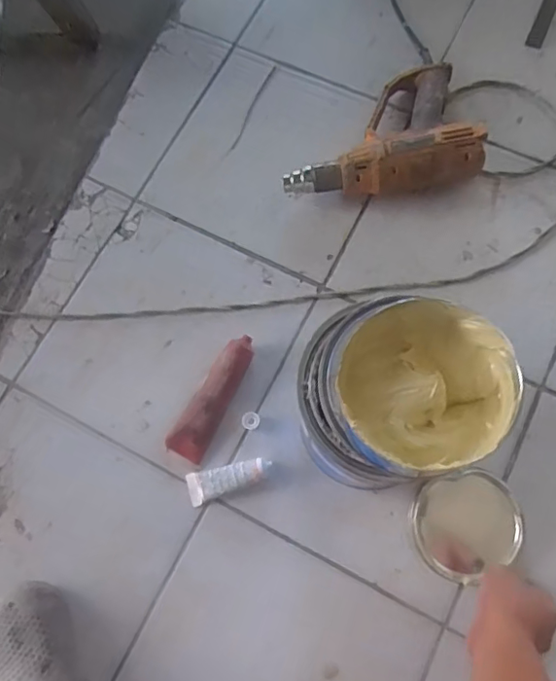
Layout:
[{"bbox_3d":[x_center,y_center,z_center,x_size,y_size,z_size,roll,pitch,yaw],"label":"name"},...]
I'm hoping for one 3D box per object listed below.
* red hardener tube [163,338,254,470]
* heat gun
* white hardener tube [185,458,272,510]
[{"bbox_3d":[-0.079,0.068,0.682,0.047,0.033,0.162,26,74,10],"label":"red hardener tube"},{"bbox_3d":[0.131,-0.286,0.760,0.254,0.081,0.194,-9,72,-1],"label":"heat gun"},{"bbox_3d":[-0.059,0.164,0.662,0.101,0.019,0.036,-18,72,-4],"label":"white hardener tube"}]

